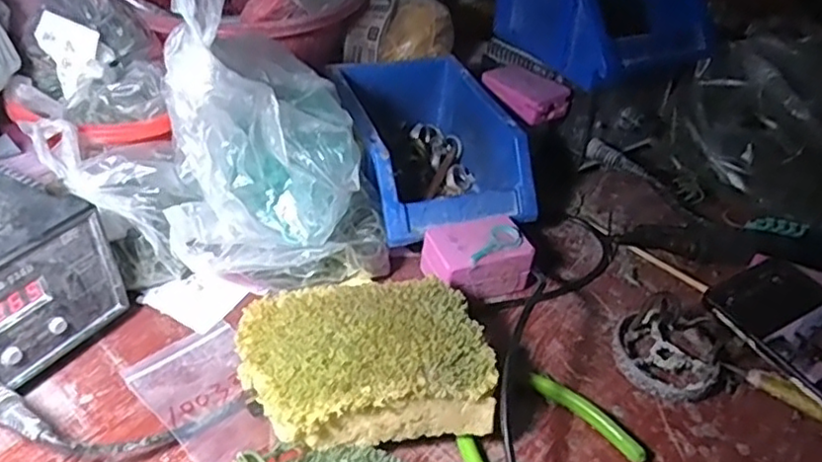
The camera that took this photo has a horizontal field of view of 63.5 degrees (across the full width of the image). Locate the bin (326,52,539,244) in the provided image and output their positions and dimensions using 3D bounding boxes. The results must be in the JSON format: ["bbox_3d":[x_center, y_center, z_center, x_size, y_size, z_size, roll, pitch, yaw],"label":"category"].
[{"bbox_3d":[0.009,-0.072,0.547,0.122,0.071,0.193,-8,42,-19],"label":"bin"}]

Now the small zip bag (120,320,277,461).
[{"bbox_3d":[-0.117,0.094,0.387,0.063,0.014,0.096,-26,47,-33],"label":"small zip bag"}]

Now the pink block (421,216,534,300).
[{"bbox_3d":[0.045,0.020,0.477,0.070,0.042,0.046,-8,42,-18],"label":"pink block"}]

